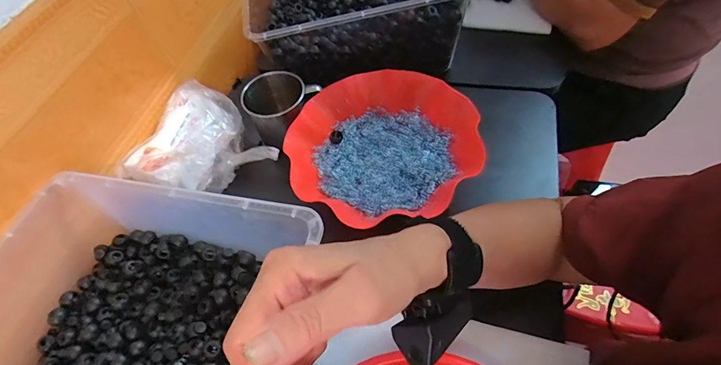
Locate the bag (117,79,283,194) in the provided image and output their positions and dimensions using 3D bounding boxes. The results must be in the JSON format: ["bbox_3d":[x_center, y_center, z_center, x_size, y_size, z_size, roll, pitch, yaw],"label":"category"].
[{"bbox_3d":[-0.203,-0.038,0.499,0.147,0.073,0.149,28,65,23],"label":"bag"}]

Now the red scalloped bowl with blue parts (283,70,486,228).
[{"bbox_3d":[0.025,-0.049,0.476,0.219,0.070,0.203,-1,60,2],"label":"red scalloped bowl with blue parts"}]

